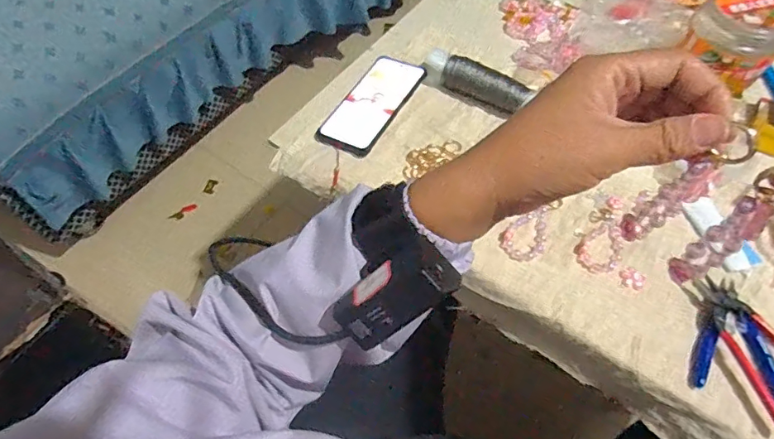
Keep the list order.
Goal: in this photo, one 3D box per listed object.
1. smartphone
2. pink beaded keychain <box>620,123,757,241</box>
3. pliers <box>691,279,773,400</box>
[{"bbox_3d":[-0.019,-0.149,0.601,0.075,0.014,0.161,26,62,15],"label":"smartphone"},{"bbox_3d":[0.164,-0.017,0.265,0.013,0.089,0.019,1,56,-24],"label":"pink beaded keychain"},{"bbox_3d":[0.335,0.111,0.456,0.076,0.010,0.114,12,60,8],"label":"pliers"}]

